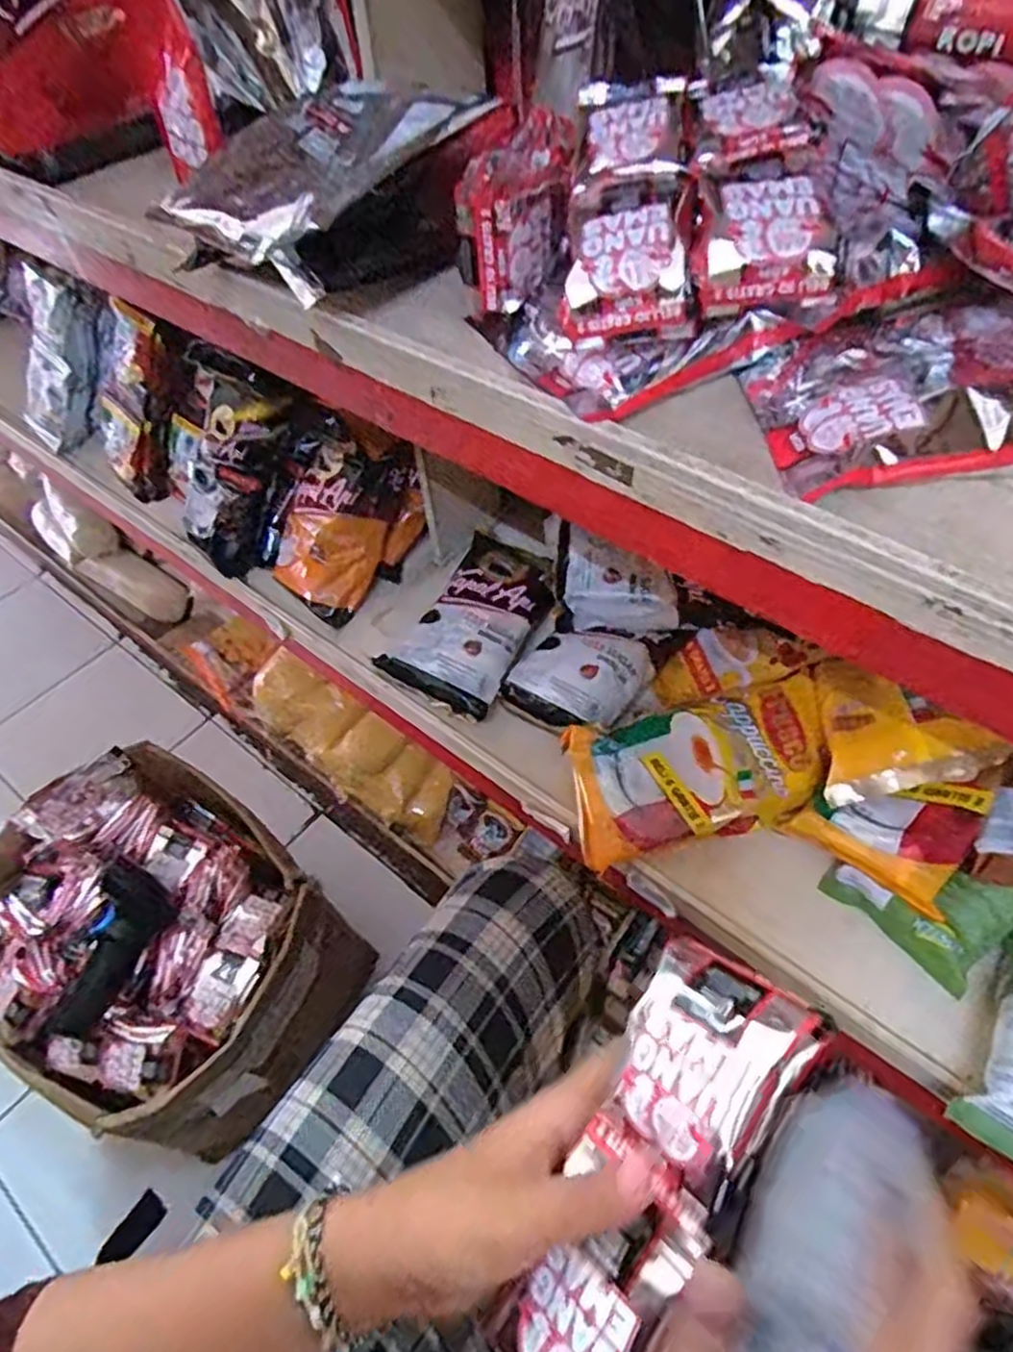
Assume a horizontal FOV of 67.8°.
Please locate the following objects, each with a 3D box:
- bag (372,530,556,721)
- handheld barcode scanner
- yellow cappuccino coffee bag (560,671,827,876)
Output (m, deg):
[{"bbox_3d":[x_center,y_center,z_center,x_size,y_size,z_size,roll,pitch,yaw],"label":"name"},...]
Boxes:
[{"bbox_3d":[-0.030,-0.062,0.762,0.116,0.039,0.200,22,56,18],"label":"bag"},{"bbox_3d":[-0.400,0.283,0.768,0.071,0.054,0.169,21,80,17],"label":"handheld barcode scanner"},{"bbox_3d":[0.174,0.079,0.650,0.237,0.050,0.120,-12,77,-1],"label":"yellow cappuccino coffee bag"}]

